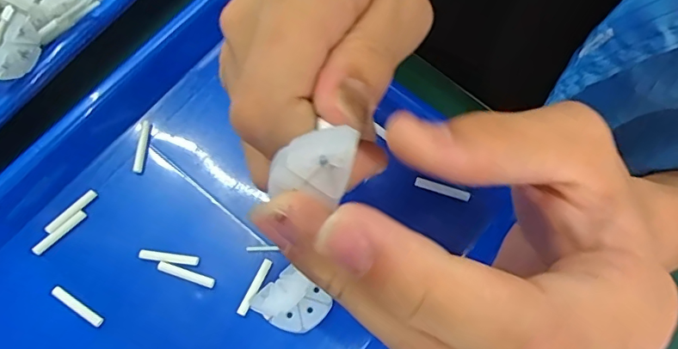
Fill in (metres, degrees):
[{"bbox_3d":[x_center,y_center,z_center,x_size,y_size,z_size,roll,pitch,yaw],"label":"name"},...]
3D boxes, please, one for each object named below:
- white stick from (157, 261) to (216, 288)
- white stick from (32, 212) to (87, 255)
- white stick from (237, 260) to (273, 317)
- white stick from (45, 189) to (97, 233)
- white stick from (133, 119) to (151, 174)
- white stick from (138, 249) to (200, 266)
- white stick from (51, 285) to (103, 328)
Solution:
[{"bbox_3d":[-0.088,0.057,0.276,0.034,0.004,0.006,17,72,5],"label":"white stick"},{"bbox_3d":[-0.164,0.034,0.283,0.034,0.004,0.005,-43,77,-14],"label":"white stick"},{"bbox_3d":[-0.048,0.064,0.274,0.005,0.004,0.033,26,72,7],"label":"white stick"},{"bbox_3d":[-0.159,0.022,0.287,0.006,0.004,0.033,40,75,11],"label":"white stick"},{"bbox_3d":[-0.123,-0.018,0.302,0.006,0.005,0.034,5,71,0],"label":"white stick"},{"bbox_3d":[-0.098,0.048,0.280,0.034,0.004,0.005,7,71,1],"label":"white stick"},{"bbox_3d":[-0.147,0.074,0.271,0.033,0.004,0.006,31,73,9],"label":"white stick"}]

